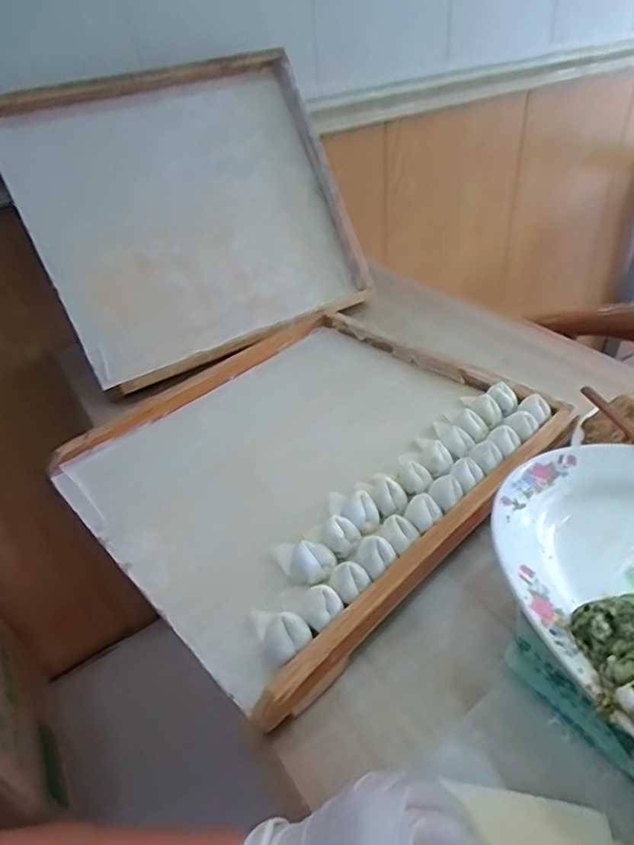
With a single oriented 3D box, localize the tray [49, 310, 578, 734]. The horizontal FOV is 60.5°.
[{"bbox_3d":[-0.013,0.025,0.602,0.444,0.045,0.409,-33,45,-29],"label":"tray"}]

